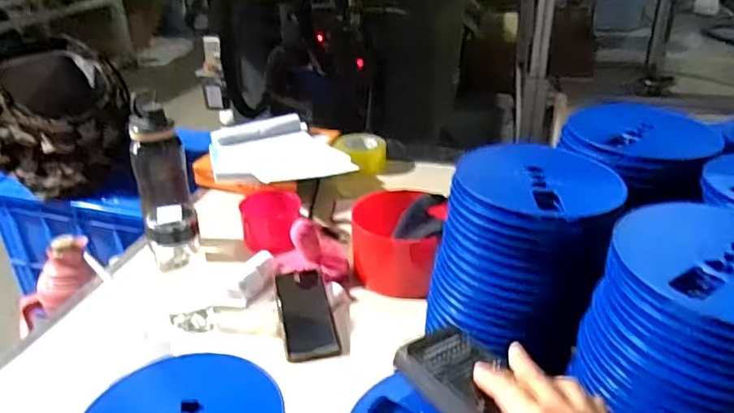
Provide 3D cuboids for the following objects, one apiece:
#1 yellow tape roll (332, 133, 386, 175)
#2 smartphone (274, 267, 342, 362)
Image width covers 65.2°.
[{"bbox_3d":[-0.015,-0.123,1.302,0.114,0.055,0.114,0,27,0],"label":"yellow tape roll"},{"bbox_3d":[-0.089,0.151,0.829,0.072,0.013,0.176,-7,36,-12],"label":"smartphone"}]

